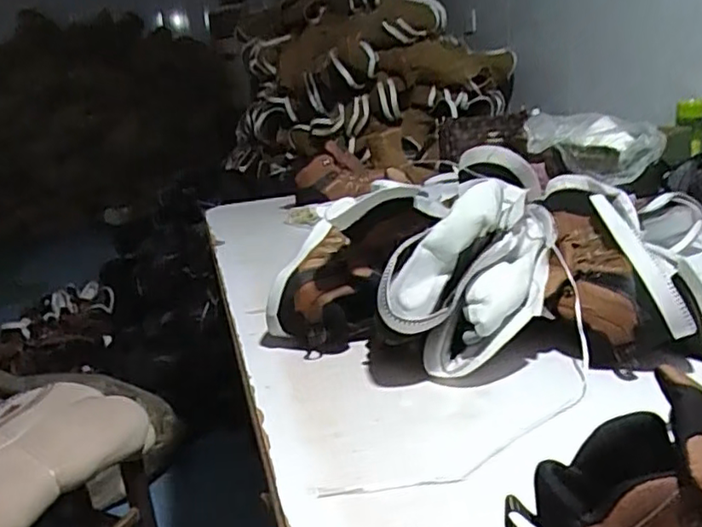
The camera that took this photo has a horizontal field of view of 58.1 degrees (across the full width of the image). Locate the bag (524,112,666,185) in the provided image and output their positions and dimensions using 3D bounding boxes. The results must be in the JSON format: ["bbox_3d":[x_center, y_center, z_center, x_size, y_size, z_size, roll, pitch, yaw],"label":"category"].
[{"bbox_3d":[0.532,-0.255,1.397,0.285,0.131,0.116,3,21,25],"label":"bag"}]

